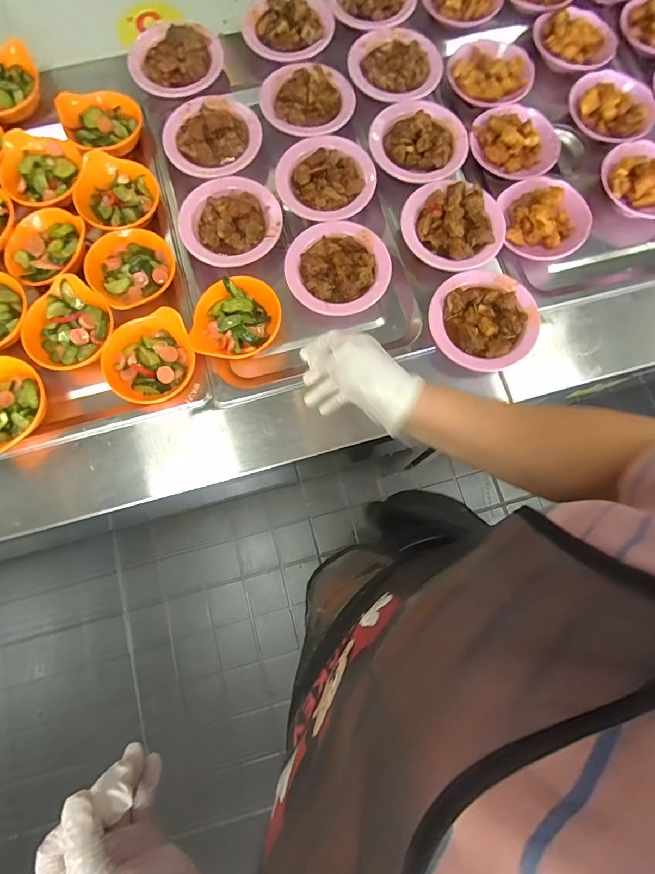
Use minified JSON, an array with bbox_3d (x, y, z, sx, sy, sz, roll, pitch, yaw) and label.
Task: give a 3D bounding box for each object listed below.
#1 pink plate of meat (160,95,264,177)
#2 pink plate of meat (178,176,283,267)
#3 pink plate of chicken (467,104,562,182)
[{"bbox_3d":[-0.177,-0.459,0.645,0.138,0.037,0.127,0,77,-1],"label":"pink plate of meat"},{"bbox_3d":[-0.140,-0.313,0.613,0.144,0.036,0.136,0,77,-1],"label":"pink plate of meat"},{"bbox_3d":[0.282,-0.443,0.645,0.131,0.043,0.109,21,78,4],"label":"pink plate of chicken"}]

